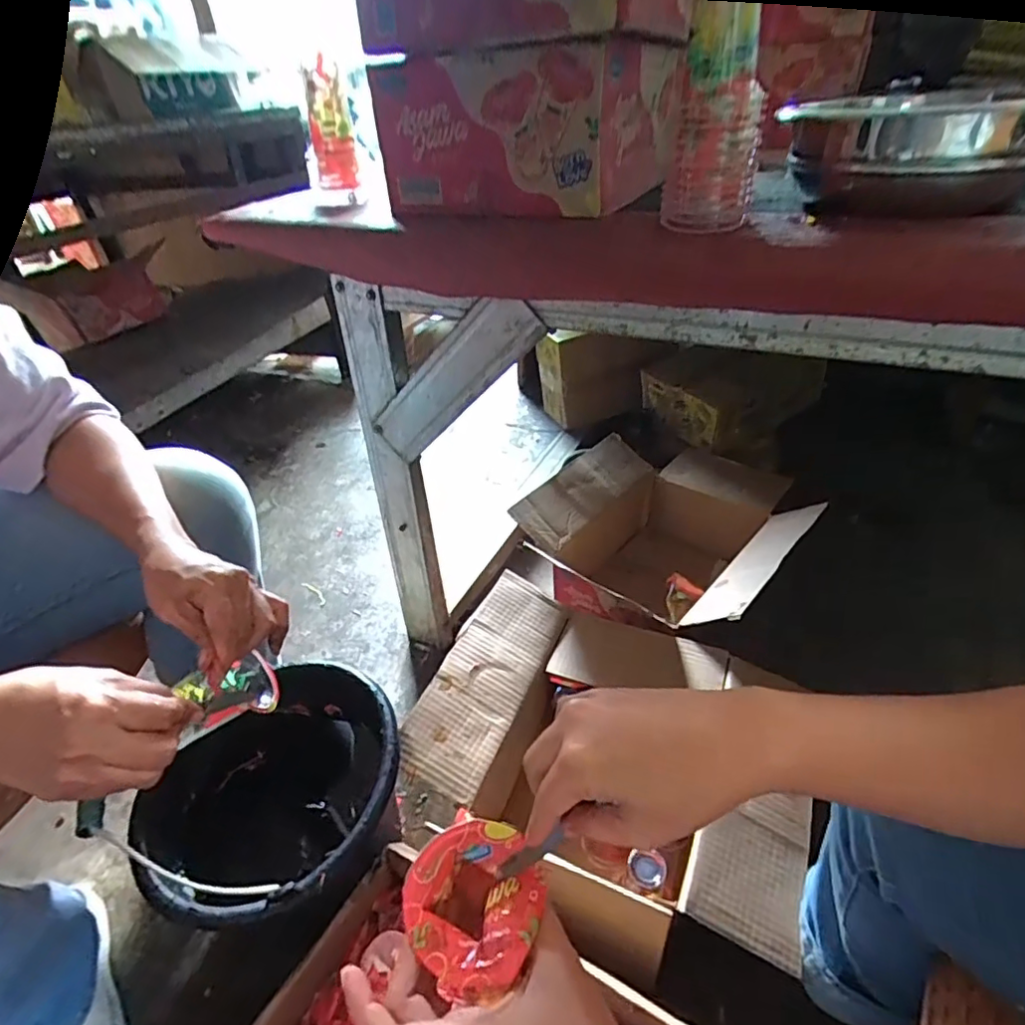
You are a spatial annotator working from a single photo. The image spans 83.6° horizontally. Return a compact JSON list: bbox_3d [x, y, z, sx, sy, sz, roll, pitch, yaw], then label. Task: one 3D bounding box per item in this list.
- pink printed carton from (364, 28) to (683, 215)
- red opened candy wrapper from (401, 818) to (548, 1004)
[{"bbox_3d":[0.015,-0.389,0.585,0.235,0.121,0.191,19,43,27],"label":"pink printed carton"},{"bbox_3d":[-0.019,0.205,0.305,0.071,0.011,0.077,-3,38,2],"label":"red opened candy wrapper"}]

